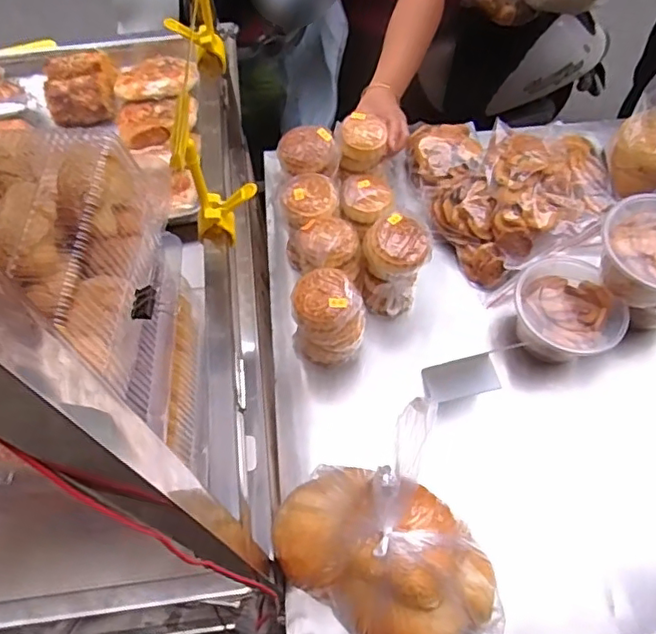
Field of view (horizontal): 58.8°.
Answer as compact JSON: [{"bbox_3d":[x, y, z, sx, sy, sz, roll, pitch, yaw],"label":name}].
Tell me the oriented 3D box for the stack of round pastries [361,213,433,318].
[{"bbox_3d":[0.091,-0.069,0.804,0.087,0.138,0.077,0,60,2],"label":"stack of round pastries"}]

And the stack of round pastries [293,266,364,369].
[{"bbox_3d":[0.004,0.005,0.769,0.092,0.138,0.077,-21,61,-10],"label":"stack of round pastries"}]

